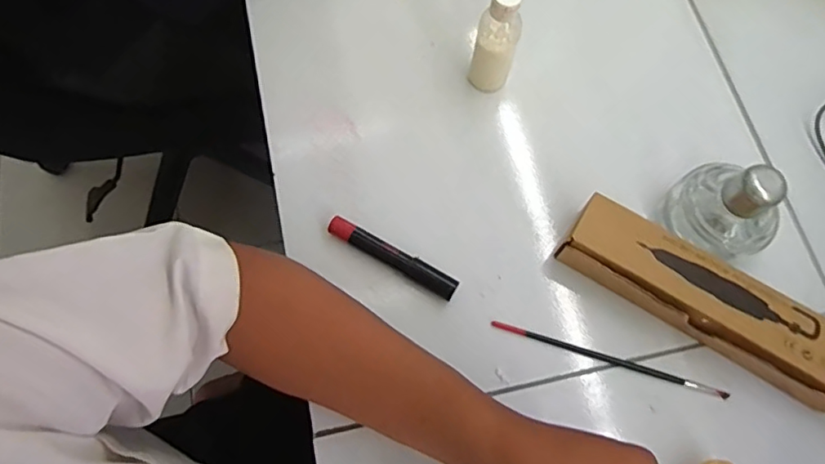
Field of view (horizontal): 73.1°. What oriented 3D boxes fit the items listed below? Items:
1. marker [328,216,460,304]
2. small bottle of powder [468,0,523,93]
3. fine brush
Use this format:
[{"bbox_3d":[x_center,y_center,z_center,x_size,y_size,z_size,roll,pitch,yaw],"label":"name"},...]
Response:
[{"bbox_3d":[-0.015,0.020,0.427,0.107,0.020,0.015,29,73,9],"label":"marker"},{"bbox_3d":[0.066,-0.146,0.441,0.032,0.103,0.026,11,71,3],"label":"small bottle of powder"},{"bbox_3d":[0.144,0.093,0.409,0.173,0.007,0.006,17,72,5],"label":"fine brush"}]

